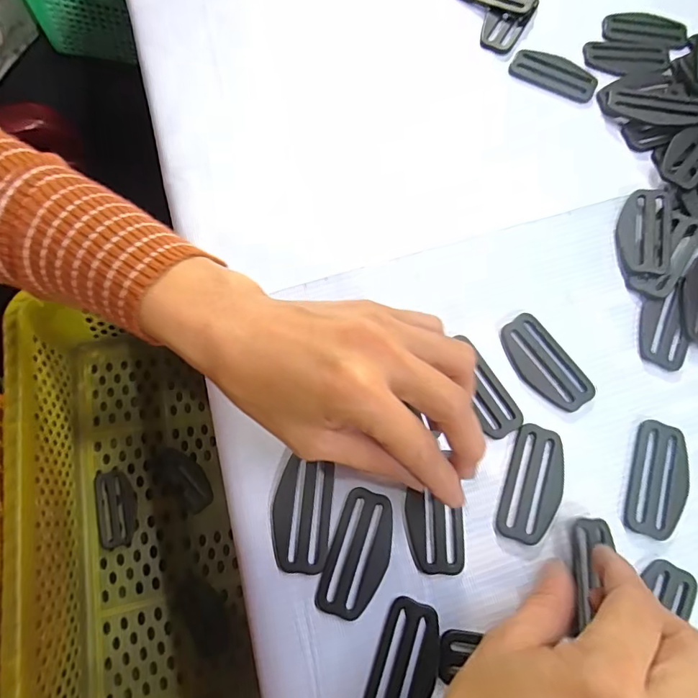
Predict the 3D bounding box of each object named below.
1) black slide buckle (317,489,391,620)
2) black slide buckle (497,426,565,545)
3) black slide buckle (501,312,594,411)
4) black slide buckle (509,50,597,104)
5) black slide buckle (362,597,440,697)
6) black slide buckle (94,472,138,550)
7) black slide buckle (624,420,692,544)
[{"bbox_3d":[0.006,0.101,0.224,0.028,0.004,0.059,19,73,5],"label":"black slide buckle"},{"bbox_3d":[0.097,0.071,0.236,0.027,0.004,0.059,20,73,5],"label":"black slide buckle"},{"bbox_3d":[0.110,0.008,0.255,0.030,0.004,0.059,-34,76,-11],"label":"black slide buckle"},{"bbox_3d":[0.143,-0.193,0.316,0.059,0.007,0.022,26,74,7],"label":"black slide buckle"},{"bbox_3d":[0.026,0.151,0.211,0.029,0.004,0.058,20,73,5],"label":"black slide buckle"},{"bbox_3d":[-0.190,0.131,0.372,0.030,0.004,0.059,-11,75,-21],"label":"black slide buckle"},{"bbox_3d":[0.164,0.069,0.238,0.030,0.004,0.059,21,73,5],"label":"black slide buckle"}]

